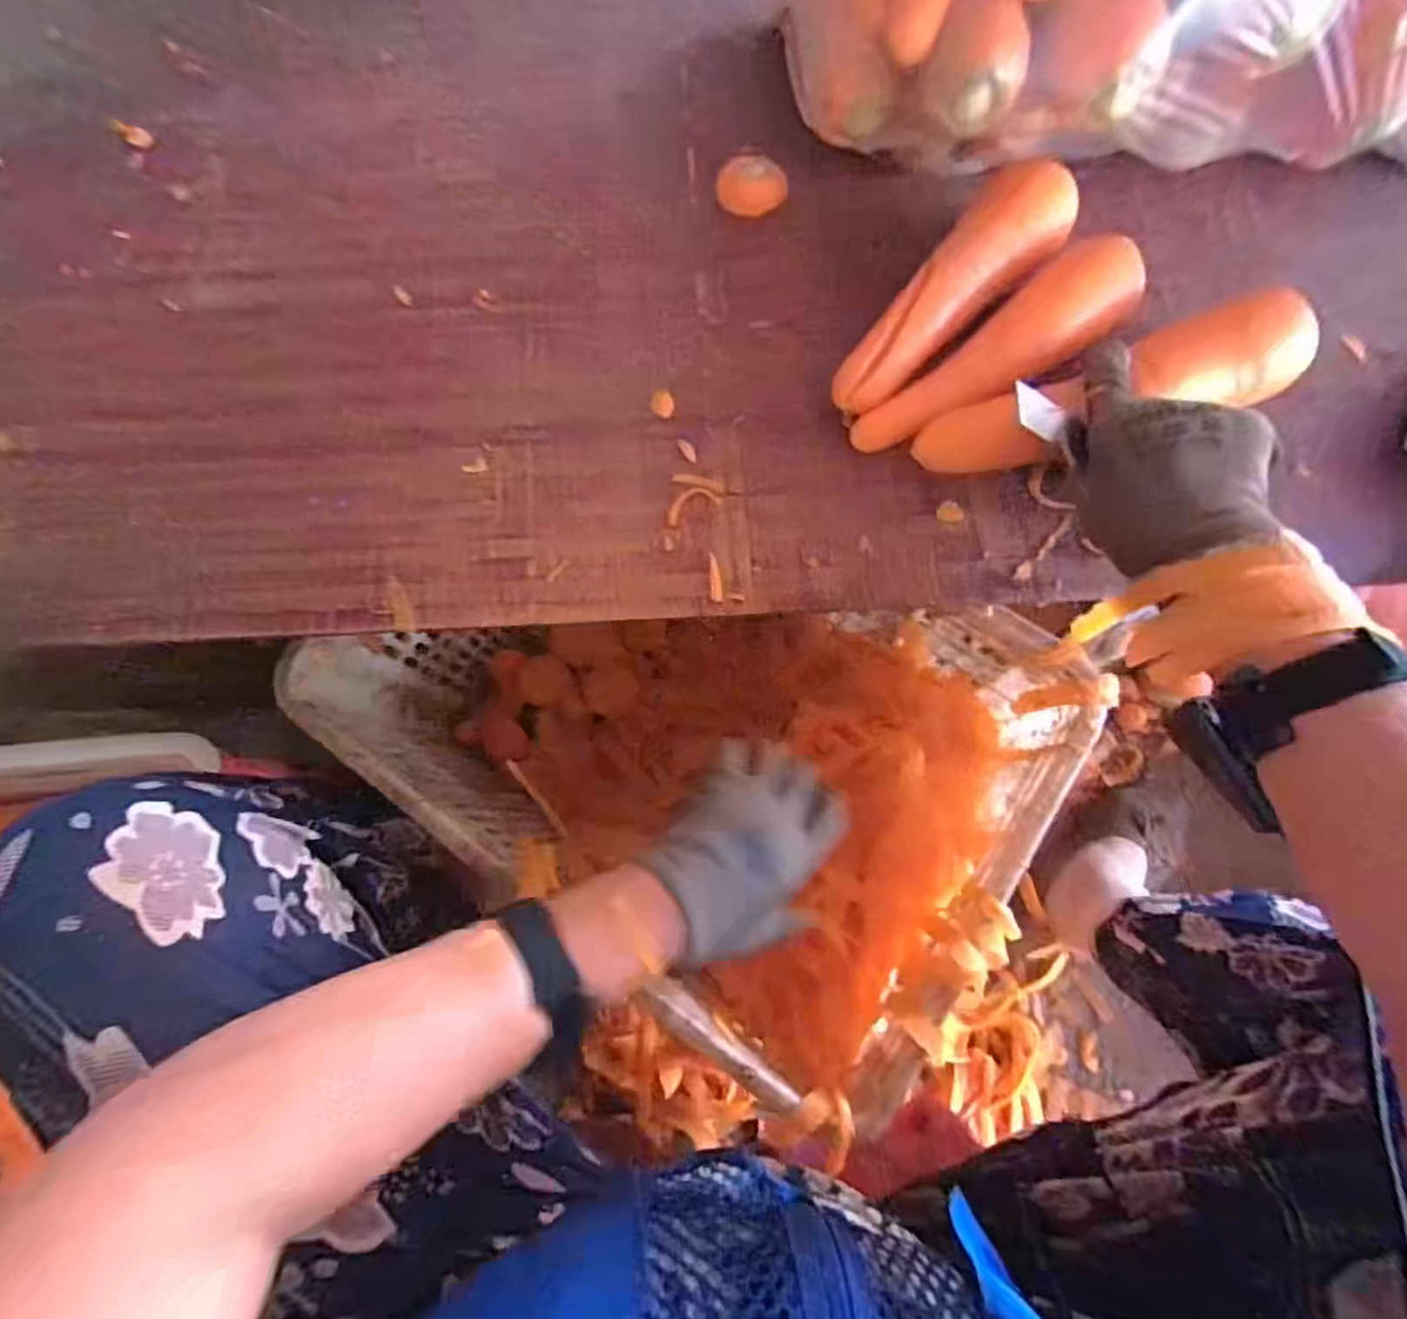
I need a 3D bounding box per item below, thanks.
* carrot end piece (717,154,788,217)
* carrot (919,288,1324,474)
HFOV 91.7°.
[{"bbox_3d":[0.035,-0.348,0.501,0.050,0.017,0.036,13,76,5],"label":"carrot end piece"},{"bbox_3d":[0.245,-0.158,0.408,0.229,0.046,0.055,-16,75,8],"label":"carrot"}]

